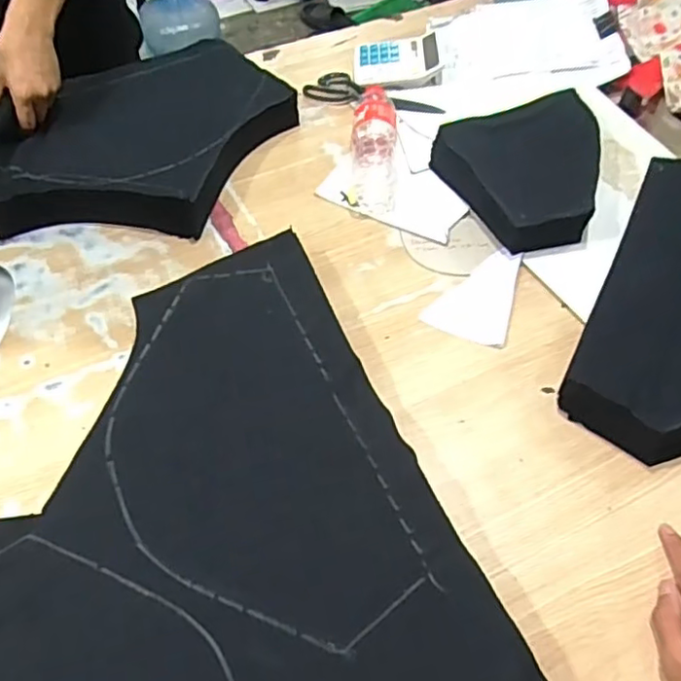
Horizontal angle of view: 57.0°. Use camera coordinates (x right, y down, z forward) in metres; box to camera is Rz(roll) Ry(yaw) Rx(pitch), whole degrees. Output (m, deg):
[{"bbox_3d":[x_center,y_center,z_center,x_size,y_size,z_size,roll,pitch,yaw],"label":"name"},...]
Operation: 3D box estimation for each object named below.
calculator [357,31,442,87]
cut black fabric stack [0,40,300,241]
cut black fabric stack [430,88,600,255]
[{"bbox_3d":[0.092,-0.462,1.031,0.136,0.033,0.096,-2,55,-2],"label":"calculator"},{"bbox_3d":[-0.285,-0.284,0.890,0.309,0.070,0.396,22,58,15],"label":"cut black fabric stack"},{"bbox_3d":[0.264,-0.225,0.845,0.210,0.071,0.217,-16,57,-11],"label":"cut black fabric stack"}]

